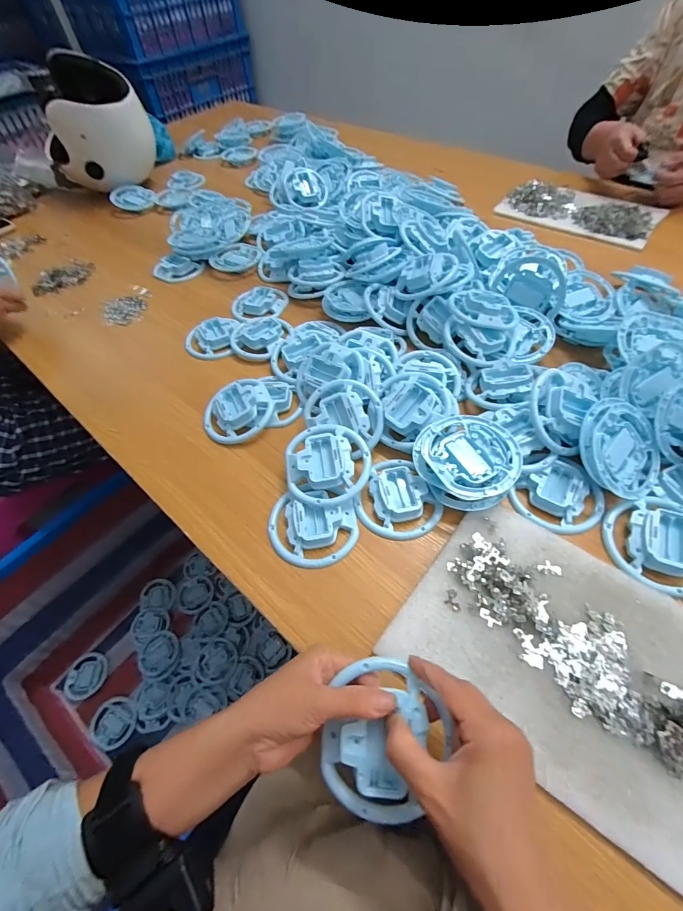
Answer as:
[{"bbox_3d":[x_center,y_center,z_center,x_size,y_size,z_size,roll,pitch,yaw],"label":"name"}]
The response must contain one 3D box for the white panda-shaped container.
[{"bbox_3d":[-0.600,-0.791,0.935,0.196,0.256,0.216,24,60,19],"label":"white panda-shaped container"}]

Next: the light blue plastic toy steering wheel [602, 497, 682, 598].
[{"bbox_3d":[0.331,0.087,0.392,0.095,0.020,0.101,-2,55,3],"label":"light blue plastic toy steering wheel"}]

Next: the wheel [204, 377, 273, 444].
[{"bbox_3d":[-0.143,-0.062,0.527,0.097,0.033,0.087,-23,57,-12],"label":"wheel"}]

